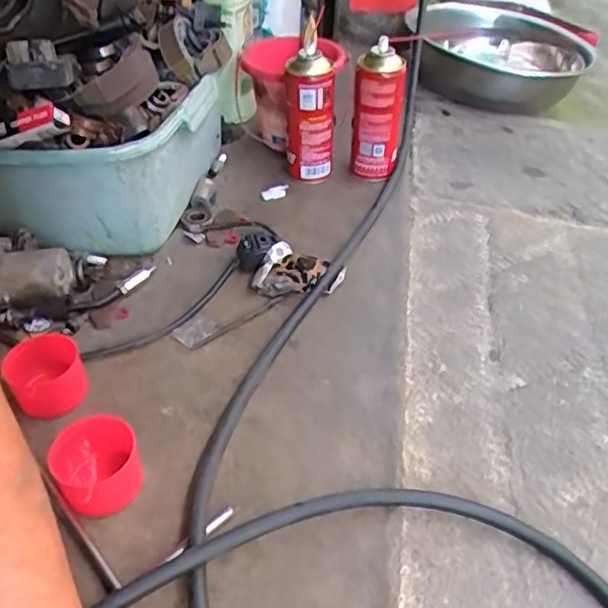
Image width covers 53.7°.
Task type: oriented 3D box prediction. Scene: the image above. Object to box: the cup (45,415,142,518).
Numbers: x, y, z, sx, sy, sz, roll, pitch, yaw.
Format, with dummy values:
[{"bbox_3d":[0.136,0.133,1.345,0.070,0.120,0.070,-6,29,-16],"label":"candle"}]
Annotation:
[{"bbox_3d":[-0.171,0.133,0.496,0.066,0.050,0.067,0,42,0],"label":"cup"}]

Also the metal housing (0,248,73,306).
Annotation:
[{"bbox_3d":[-0.302,-0.028,0.651,0.097,0.039,0.056,-7,42,-7],"label":"metal housing"}]

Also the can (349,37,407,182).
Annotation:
[{"bbox_3d":[0.099,-0.249,0.820,0.064,0.183,0.053,5,42,6],"label":"can"}]

